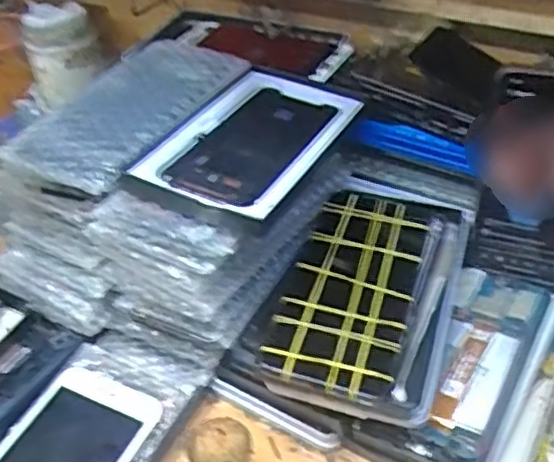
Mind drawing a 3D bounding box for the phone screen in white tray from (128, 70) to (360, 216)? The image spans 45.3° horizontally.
[{"bbox_3d":[-0.013,-0.063,0.450,0.094,0.016,0.163,26,46,17],"label":"phone screen in white tray"}]

